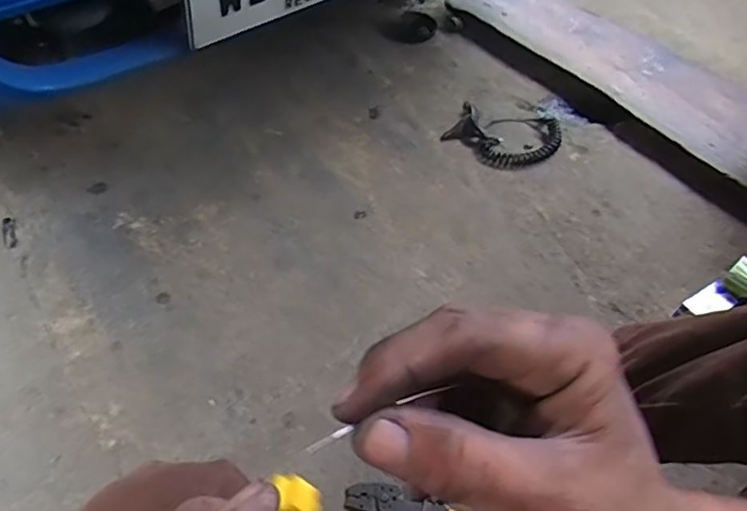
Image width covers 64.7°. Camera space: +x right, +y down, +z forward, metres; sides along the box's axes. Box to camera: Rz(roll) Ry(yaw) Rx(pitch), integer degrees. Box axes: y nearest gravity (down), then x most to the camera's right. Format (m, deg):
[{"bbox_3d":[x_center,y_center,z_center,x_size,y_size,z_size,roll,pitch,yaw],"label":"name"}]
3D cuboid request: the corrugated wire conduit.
[{"bbox_3d":[0.269,-0.252,1.213,0.215,0.029,0.199,1,53,-2],"label":"corrugated wire conduit"}]

